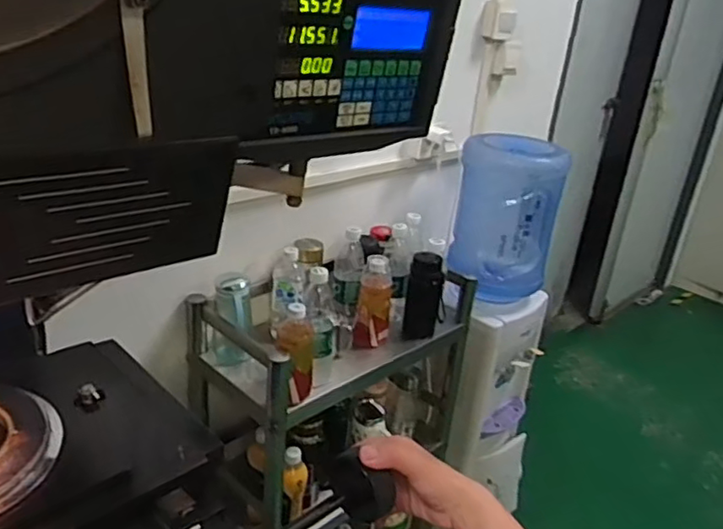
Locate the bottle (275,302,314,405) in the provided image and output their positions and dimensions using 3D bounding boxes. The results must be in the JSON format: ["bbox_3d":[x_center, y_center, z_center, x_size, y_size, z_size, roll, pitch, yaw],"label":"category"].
[{"bbox_3d":[-0.117,0.149,1.095,0.065,0.172,0.080,3,25,-6],"label":"bottle"}]

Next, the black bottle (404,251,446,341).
[{"bbox_3d":[0.144,0.065,1.362,0.087,0.191,0.072,10,25,8],"label":"black bottle"}]

